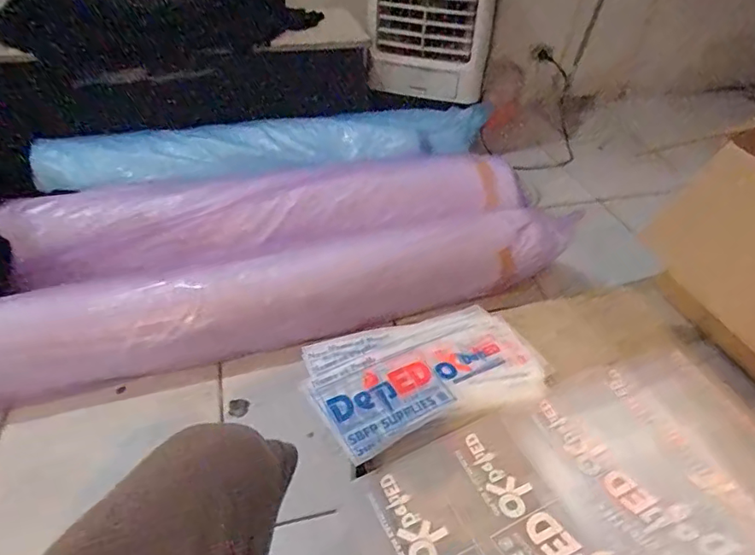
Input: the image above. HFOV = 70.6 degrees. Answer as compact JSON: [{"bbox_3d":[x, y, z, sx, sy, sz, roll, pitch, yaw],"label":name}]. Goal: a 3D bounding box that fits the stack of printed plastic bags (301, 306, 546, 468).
[{"bbox_3d":[0.056,0.109,0.633,0.270,0.022,0.156,-16,43,-19],"label":"stack of printed plastic bags"}]

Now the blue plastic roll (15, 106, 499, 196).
[{"bbox_3d":[-0.251,-0.378,1.495,1.257,0.168,0.216,-15,43,-18],"label":"blue plastic roll"}]

